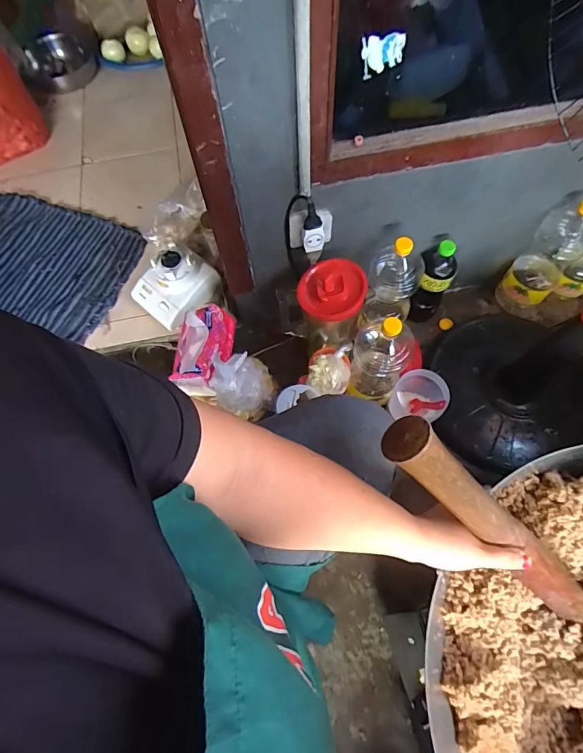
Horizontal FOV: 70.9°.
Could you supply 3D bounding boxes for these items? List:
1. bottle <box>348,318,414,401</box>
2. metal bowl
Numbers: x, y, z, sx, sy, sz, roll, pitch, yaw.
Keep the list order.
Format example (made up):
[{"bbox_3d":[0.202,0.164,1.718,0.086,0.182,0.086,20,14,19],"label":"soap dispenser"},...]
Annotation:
[{"bbox_3d":[0.165,-0.031,0.781,0.101,0.265,0.087,19,68,10],"label":"bottle"},{"bbox_3d":[-0.681,-0.922,1.206,0.201,0.070,0.201,-18,67,-6],"label":"metal bowl"}]

